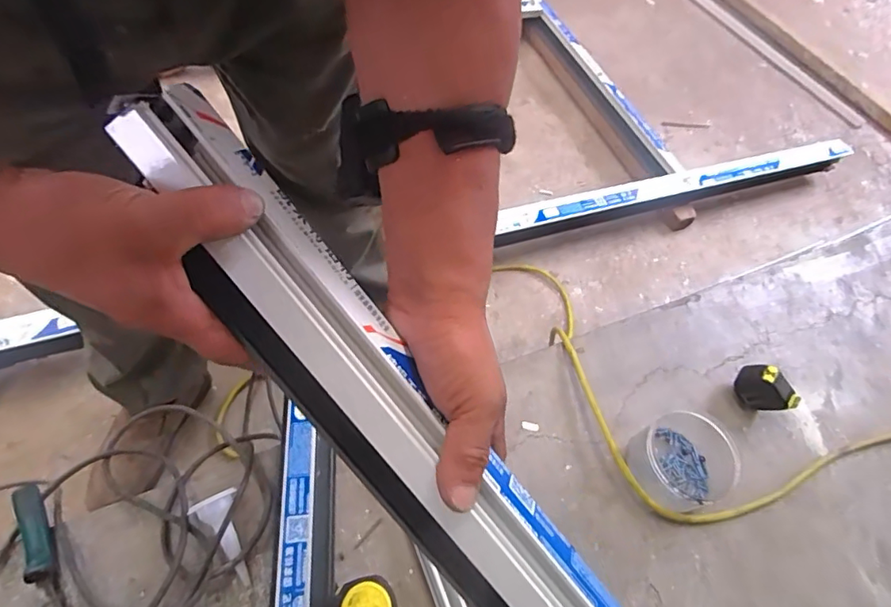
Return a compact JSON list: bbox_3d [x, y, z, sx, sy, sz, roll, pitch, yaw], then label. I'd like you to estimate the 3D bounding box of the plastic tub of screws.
[{"bbox_3d":[0.290,0.189,0.657,0.101,0.065,0.109,5,57,-7],"label":"plastic tub of screws"}]

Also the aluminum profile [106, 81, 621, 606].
[{"bbox_3d":[0.005,0.108,0.316,0.069,0.030,0.527,-40,97,-23],"label":"aluminum profile"}]

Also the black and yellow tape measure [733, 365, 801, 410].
[{"bbox_3d":[0.425,0.117,0.722,0.047,0.060,0.073,-19,60,-19],"label":"black and yellow tape measure"}]

